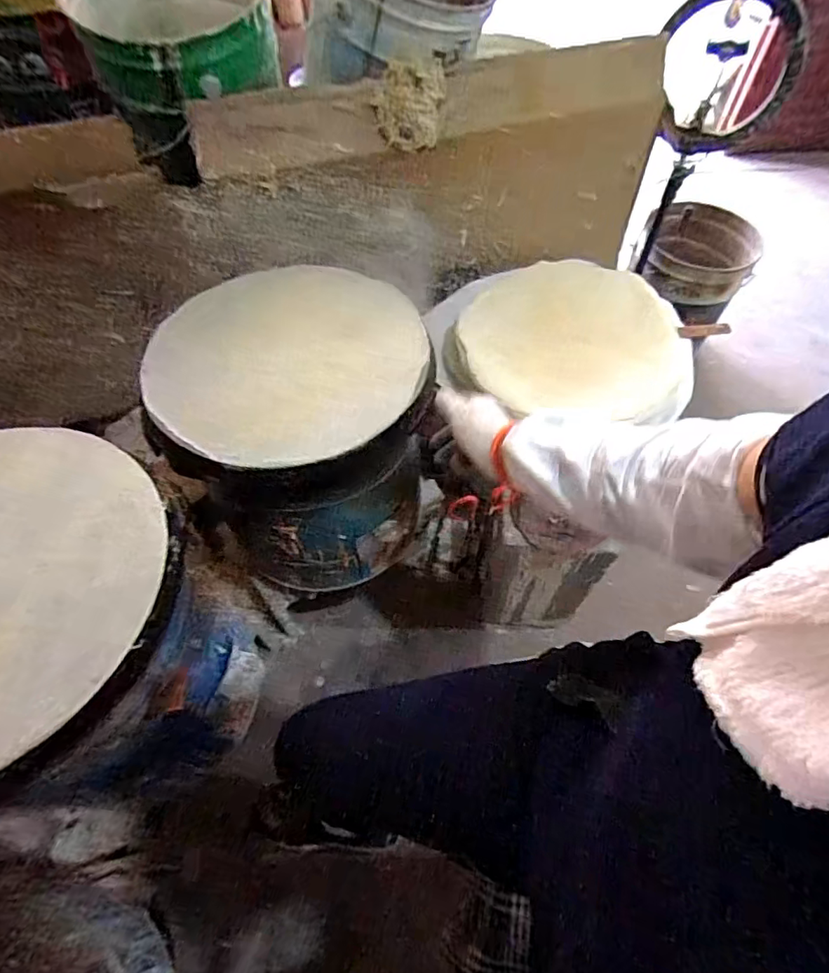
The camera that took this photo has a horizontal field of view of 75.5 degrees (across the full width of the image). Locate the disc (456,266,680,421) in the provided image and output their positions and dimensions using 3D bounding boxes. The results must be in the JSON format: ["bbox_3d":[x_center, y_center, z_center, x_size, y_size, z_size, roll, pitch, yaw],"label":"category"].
[{"bbox_3d":[0.277,-0.263,0.933,0.381,0.026,0.329,4,60,-4],"label":"disc"}]

